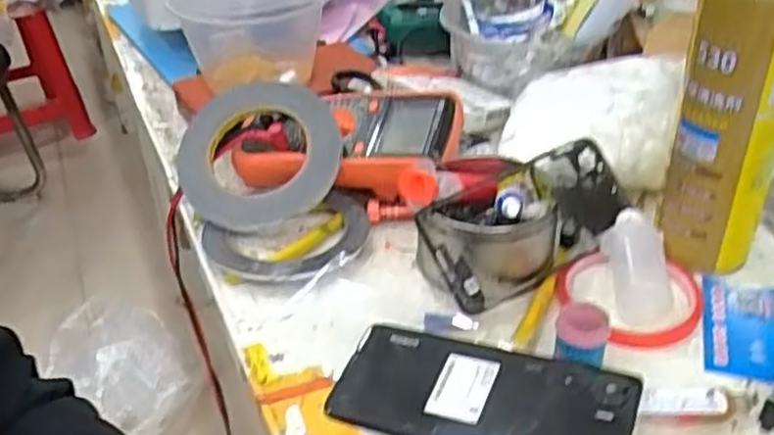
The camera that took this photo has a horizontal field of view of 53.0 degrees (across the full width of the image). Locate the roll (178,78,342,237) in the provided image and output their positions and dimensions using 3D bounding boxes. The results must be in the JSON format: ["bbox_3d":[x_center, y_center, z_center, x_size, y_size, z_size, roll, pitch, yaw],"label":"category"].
[{"bbox_3d":[-0.097,-0.049,0.593,0.123,0.017,0.122,-3,66,8],"label":"roll"}]

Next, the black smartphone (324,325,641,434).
[{"bbox_3d":[0.049,0.099,0.429,0.164,0.009,0.072,6,43,26],"label":"black smartphone"}]

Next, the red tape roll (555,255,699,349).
[{"bbox_3d":[0.163,0.051,0.507,0.091,0.011,0.087,-4,36,3],"label":"red tape roll"}]

